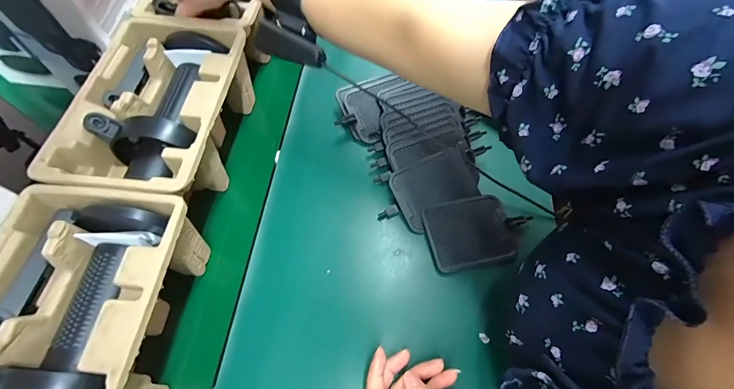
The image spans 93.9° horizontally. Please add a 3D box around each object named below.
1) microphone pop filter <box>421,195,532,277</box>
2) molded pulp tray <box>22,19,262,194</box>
[{"bbox_3d":[0.124,0.041,0.392,0.113,0.007,0.080,-12,63,-5],"label":"microphone pop filter"},{"bbox_3d":[-0.226,-0.094,0.409,0.160,0.104,0.222,3,63,2],"label":"molded pulp tray"}]

